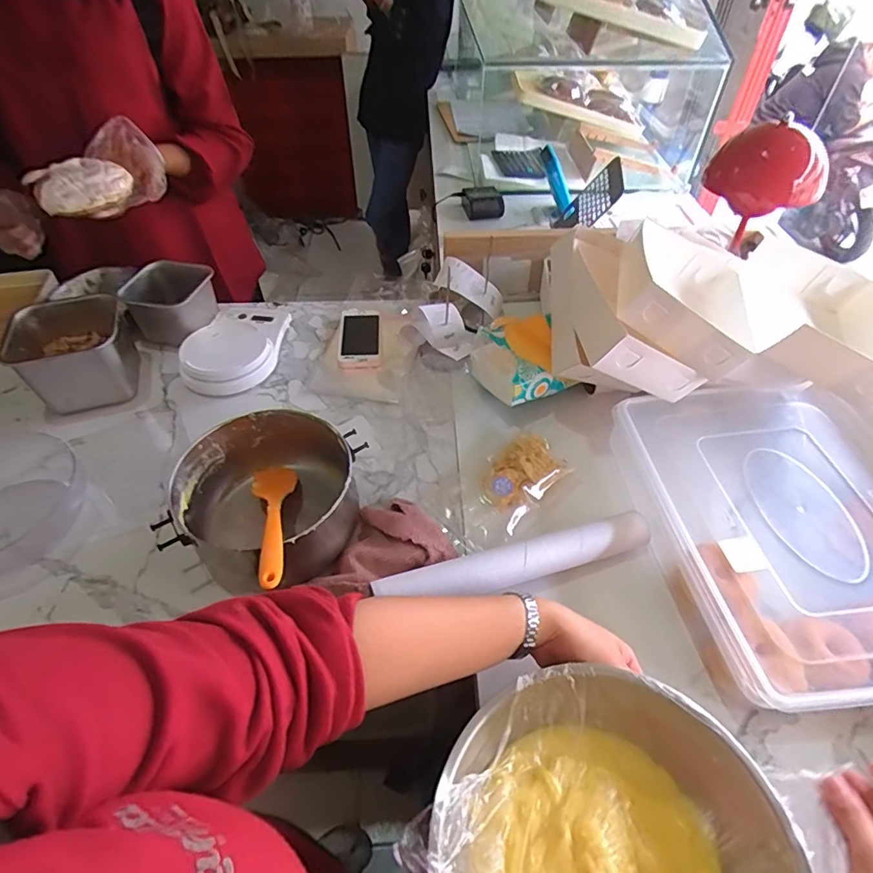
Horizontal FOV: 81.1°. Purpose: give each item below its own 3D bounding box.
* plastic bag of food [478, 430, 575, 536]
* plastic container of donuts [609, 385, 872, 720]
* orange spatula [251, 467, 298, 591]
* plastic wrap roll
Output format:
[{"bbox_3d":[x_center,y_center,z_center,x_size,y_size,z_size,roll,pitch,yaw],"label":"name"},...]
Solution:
[{"bbox_3d":[0.102,0.049,0.641,0.084,0.029,0.120,36,57,27],"label":"plastic bag of food"},{"bbox_3d":[0.384,0.099,0.557,0.289,0.069,0.350,-4,49,-4],"label":"plastic container of donuts"},{"bbox_3d":[-0.172,0.081,0.536,0.051,0.009,0.277,-14,19,-13],"label":"orange spatula"},{"bbox_3d":[0.089,0.137,0.545,0.302,0.039,0.042,-13,50,-11],"label":"plastic wrap roll"}]

